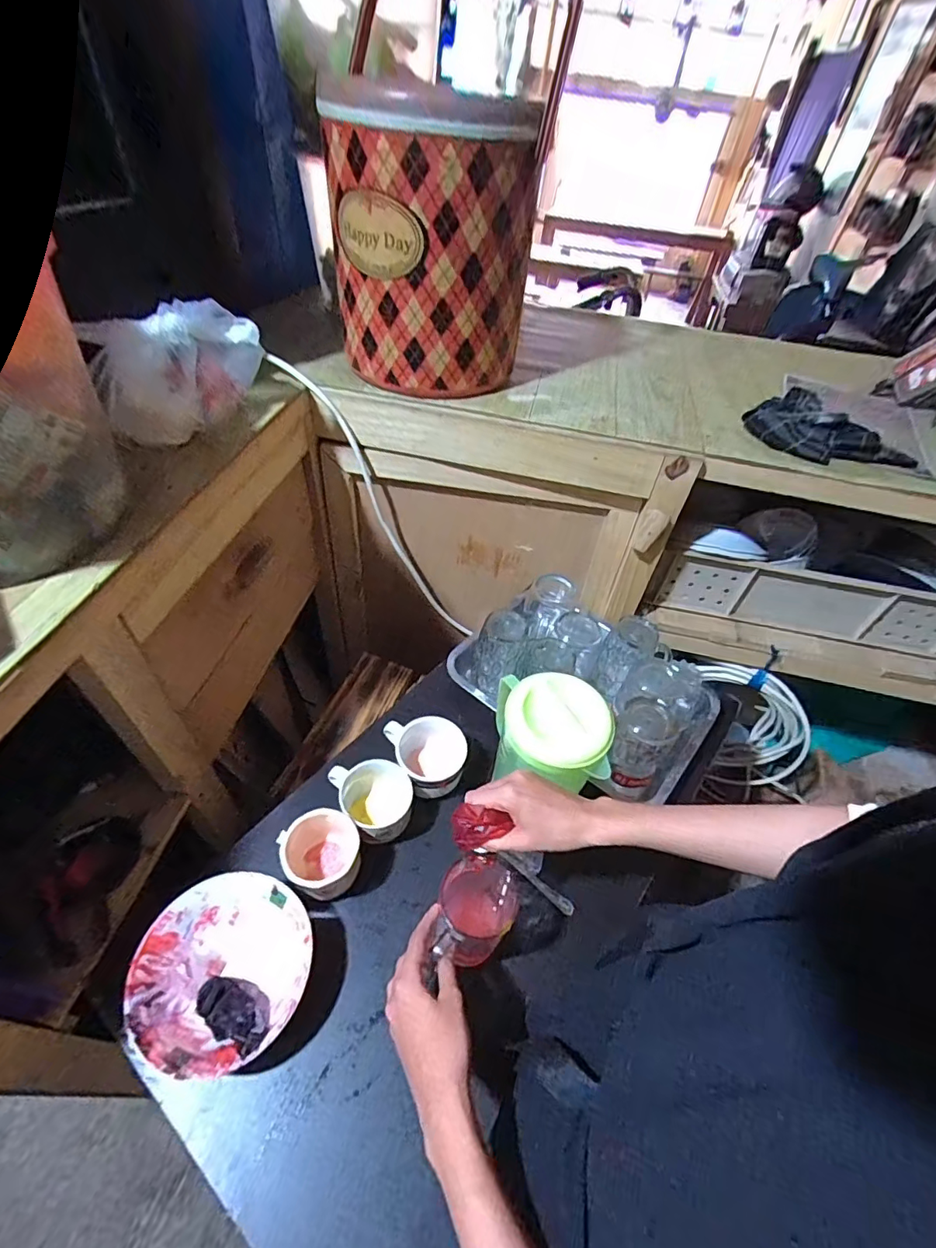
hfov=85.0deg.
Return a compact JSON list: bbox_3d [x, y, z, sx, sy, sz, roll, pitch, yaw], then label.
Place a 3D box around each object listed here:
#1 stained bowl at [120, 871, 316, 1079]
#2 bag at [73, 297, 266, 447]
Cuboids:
[{"bbox_3d":[-0.227,0.331,0.491,0.153,0.065,0.150,3,49,-4],"label":"stained bowl"},{"bbox_3d":[-0.340,-0.318,0.624,0.072,0.118,0.215,32,54,20],"label":"bag"}]

